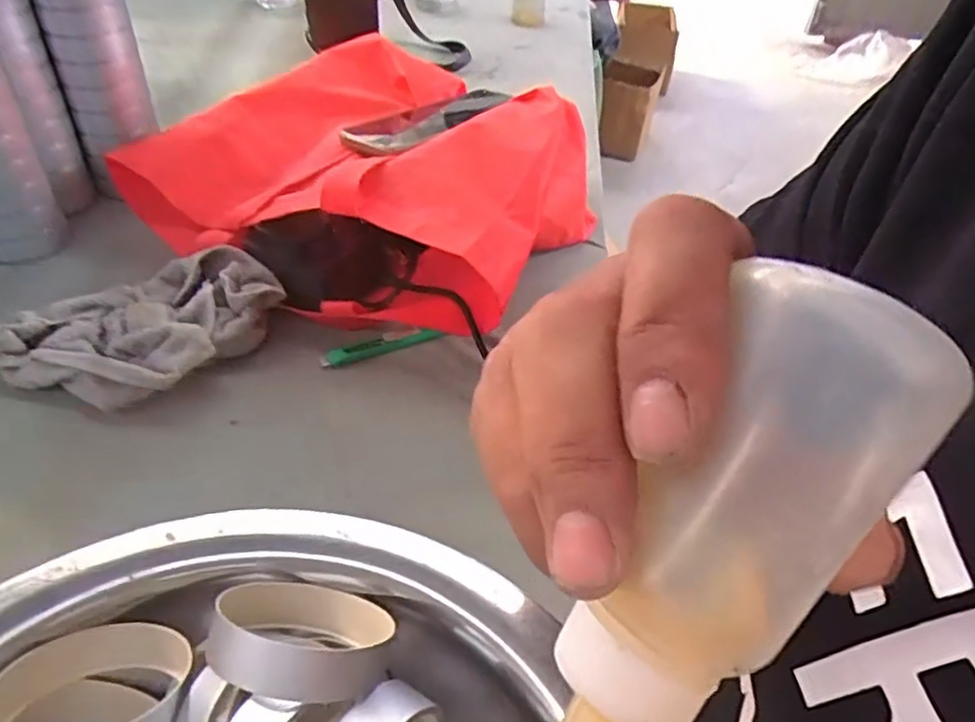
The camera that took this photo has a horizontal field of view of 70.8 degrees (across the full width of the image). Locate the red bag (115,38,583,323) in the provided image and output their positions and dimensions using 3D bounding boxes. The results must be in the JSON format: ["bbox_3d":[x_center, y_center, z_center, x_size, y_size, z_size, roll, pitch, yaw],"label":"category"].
[{"bbox_3d":[-0.083,-0.158,0.562,0.314,0.127,0.283,20,44,16],"label":"red bag"}]

